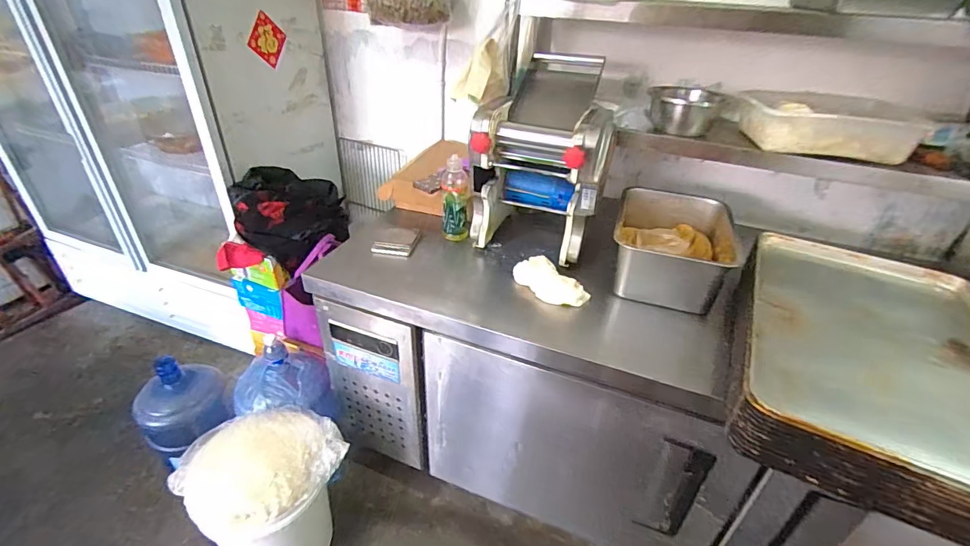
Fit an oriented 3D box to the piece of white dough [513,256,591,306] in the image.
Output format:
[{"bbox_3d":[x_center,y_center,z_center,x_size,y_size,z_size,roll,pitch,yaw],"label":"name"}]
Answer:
[{"bbox_3d":[0.146,0.018,1.042,0.074,0.054,0.185,-22,42,-33],"label":"piece of white dough"}]

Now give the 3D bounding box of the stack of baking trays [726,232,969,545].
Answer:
[{"bbox_3d":[0.682,0.140,0.806,0.394,0.125,0.582,19,37,22],"label":"stack of baking trays"}]

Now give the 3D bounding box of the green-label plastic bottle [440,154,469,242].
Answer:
[{"bbox_3d":[-0.079,-0.199,1.203,0.071,0.219,0.068,0,34,-6],"label":"green-label plastic bottle"}]

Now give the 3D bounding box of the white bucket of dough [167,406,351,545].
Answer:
[{"bbox_3d":[-0.550,0.589,1.176,0.306,0.429,0.303,2,34,-2],"label":"white bucket of dough"}]

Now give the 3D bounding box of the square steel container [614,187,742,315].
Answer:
[{"bbox_3d":[0.436,-0.063,1.066,0.246,0.151,0.291,15,36,17],"label":"square steel container"}]

